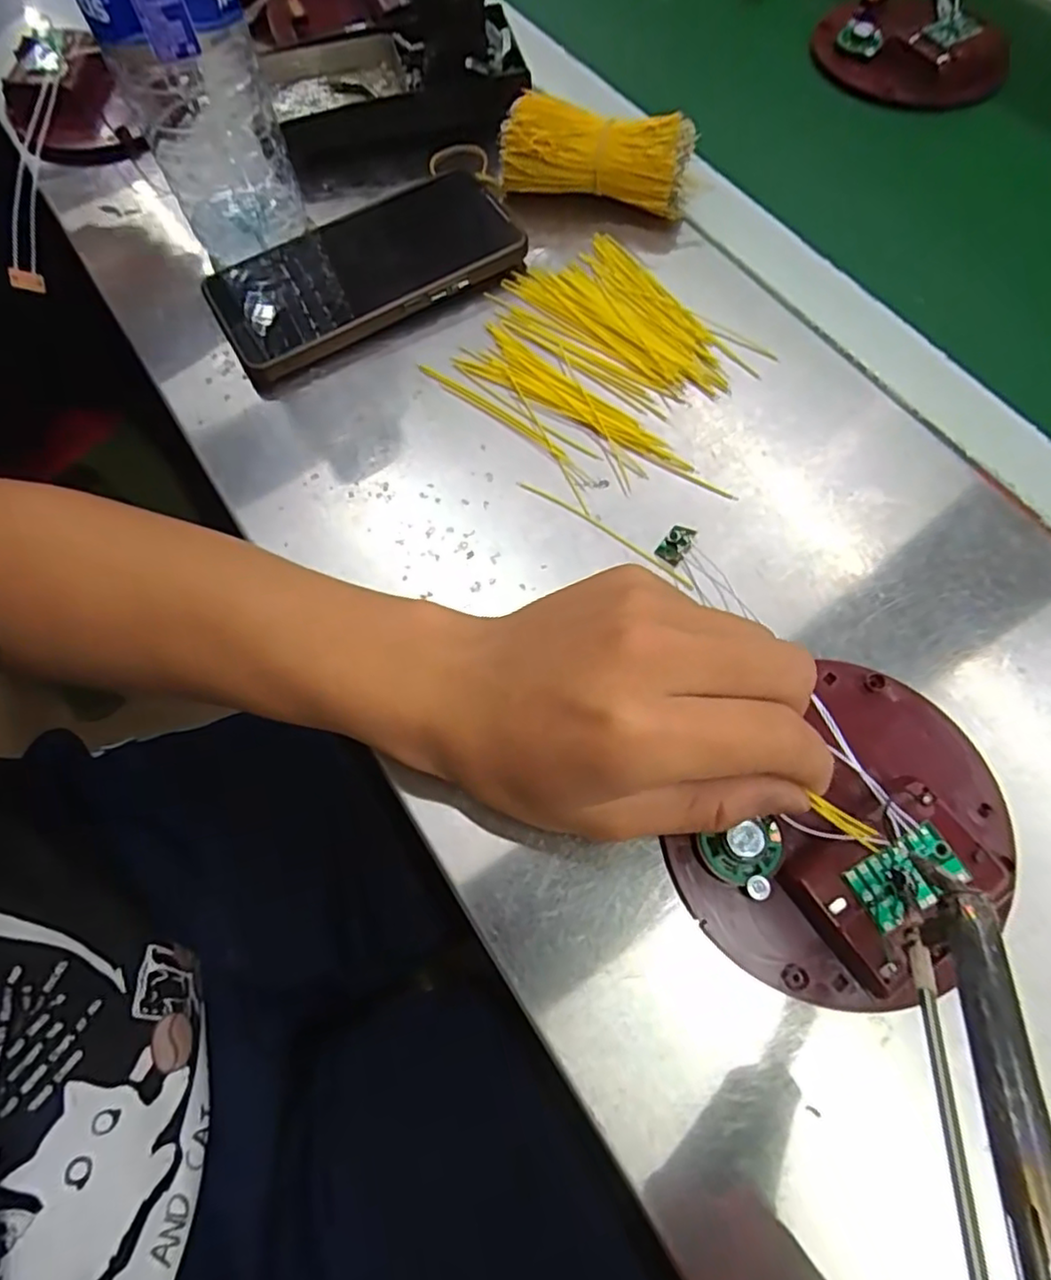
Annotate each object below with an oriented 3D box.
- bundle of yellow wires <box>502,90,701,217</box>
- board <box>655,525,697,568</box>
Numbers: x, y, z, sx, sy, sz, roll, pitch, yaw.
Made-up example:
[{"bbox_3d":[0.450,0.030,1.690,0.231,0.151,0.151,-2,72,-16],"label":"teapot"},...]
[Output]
[{"bbox_3d":[0.038,-0.255,0.352,0.097,0.039,0.029,10,69,6],"label":"bundle of yellow wires"},{"bbox_3d":[0.066,-0.043,0.288,0.013,0.007,0.018,33,73,14],"label":"board"}]

